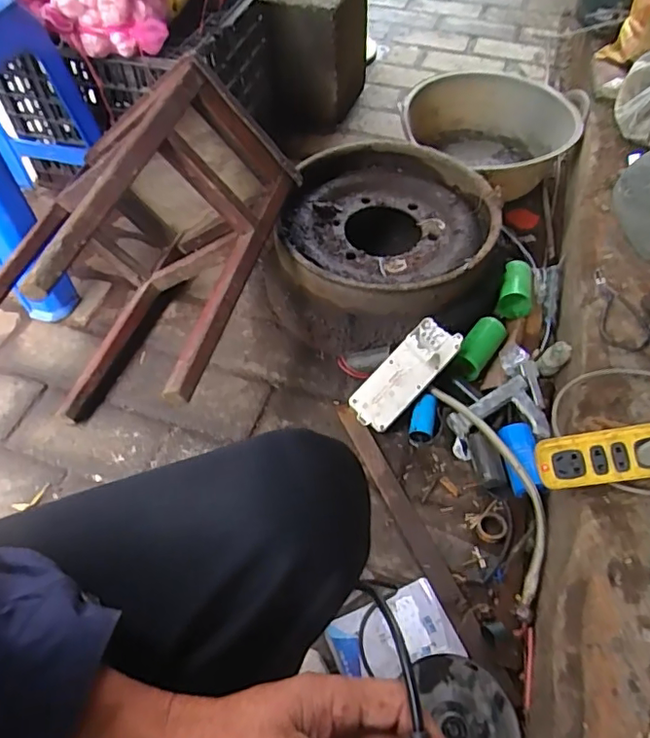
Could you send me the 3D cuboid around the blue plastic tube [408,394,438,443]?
[{"bbox_3d":[0.156,0.079,0.879,0.039,0.038,0.076,12,53,9],"label":"blue plastic tube"}]

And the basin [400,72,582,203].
[{"bbox_3d":[0.367,-0.516,1.274,0.368,0.146,0.368,0,53,0],"label":"basin"}]

